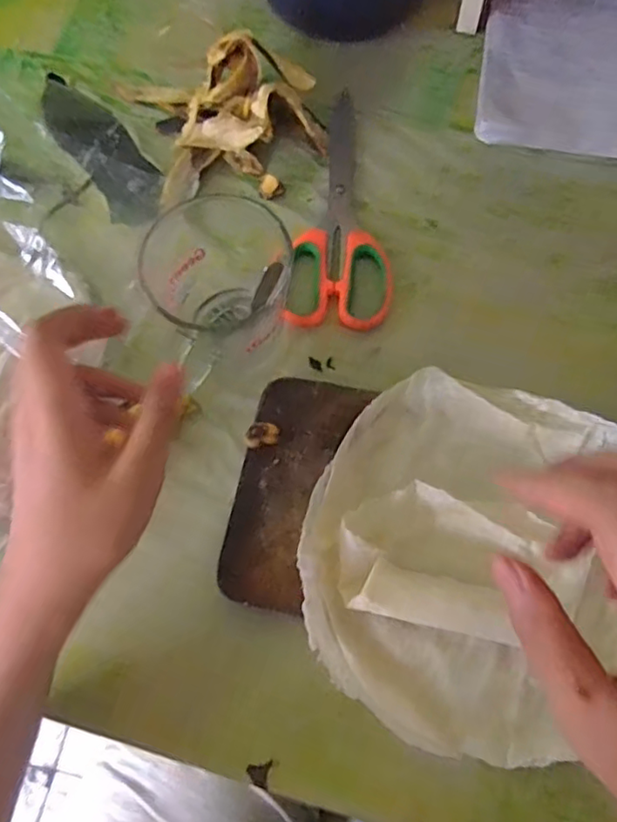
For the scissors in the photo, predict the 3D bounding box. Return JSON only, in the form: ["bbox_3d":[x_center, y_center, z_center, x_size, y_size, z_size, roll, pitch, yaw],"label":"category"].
[{"bbox_3d":[0.029,-0.143,0.421,0.066,0.011,0.191,7,71,4],"label":"scissors"}]

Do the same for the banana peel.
[{"bbox_3d":[-0.062,-0.210,0.430,0.146,0.041,0.117,-6,71,0],"label":"banana peel"}]

